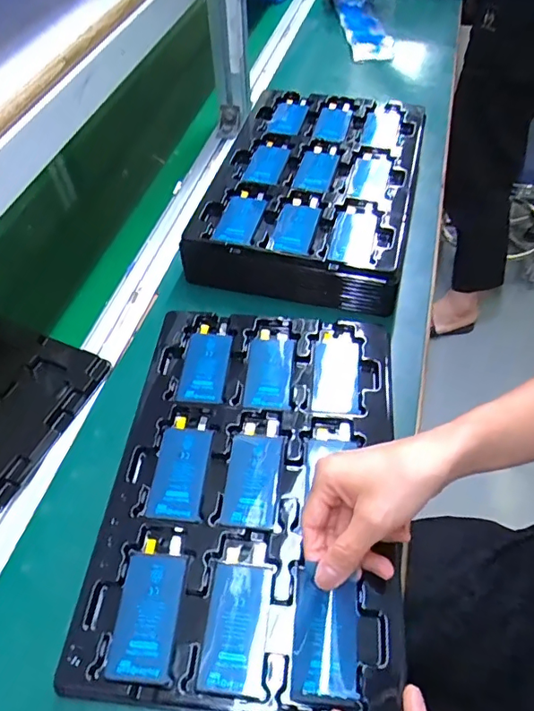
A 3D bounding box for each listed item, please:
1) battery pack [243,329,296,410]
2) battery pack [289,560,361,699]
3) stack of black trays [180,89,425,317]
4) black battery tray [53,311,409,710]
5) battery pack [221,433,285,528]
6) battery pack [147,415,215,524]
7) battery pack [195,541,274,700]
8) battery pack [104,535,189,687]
[{"bbox_3d":[0.003,0.011,0.497,0.044,0.010,0.092,3,54,4],"label":"battery pack"},{"bbox_3d":[0.041,0.190,0.351,0.043,0.011,0.077,5,54,6],"label":"battery pack"},{"bbox_3d":[0.062,-0.211,0.631,0.234,0.055,0.332,12,55,10],"label":"stack of black trays"},{"bbox_3d":[-0.009,0.095,0.425,0.225,0.015,0.331,4,54,5],"label":"black battery tray"},{"bbox_3d":[-0.011,0.103,0.431,0.043,0.004,0.081,5,54,6],"label":"battery pack"},{"bbox_3d":[-0.073,0.094,0.437,0.043,0.006,0.092,4,54,5],"label":"battery pack"},{"bbox_3d":[-0.020,0.185,0.367,0.044,0.008,0.097,2,54,4],"label":"battery pack"},{"bbox_3d":[-0.084,0.180,0.369,0.047,0.004,0.094,3,54,4],"label":"battery pack"}]

